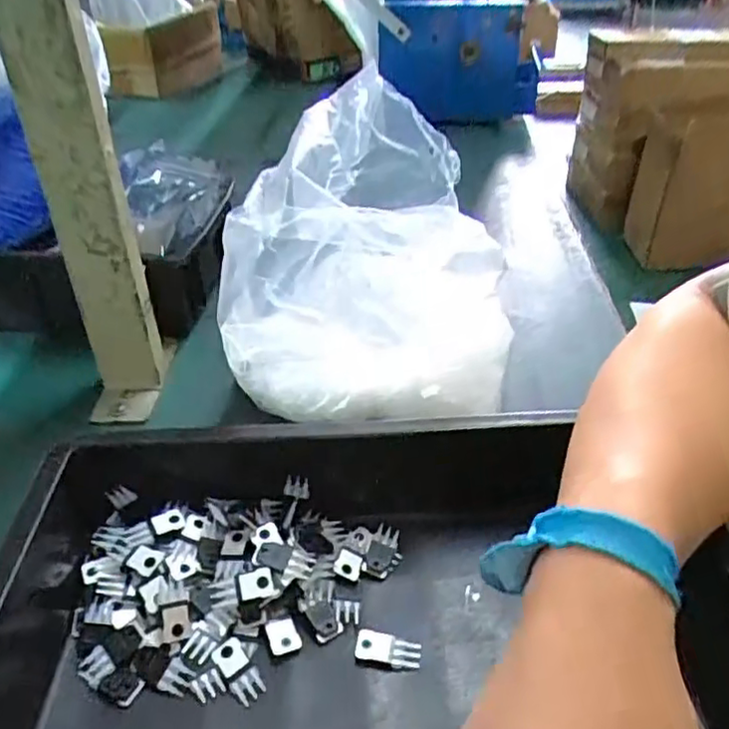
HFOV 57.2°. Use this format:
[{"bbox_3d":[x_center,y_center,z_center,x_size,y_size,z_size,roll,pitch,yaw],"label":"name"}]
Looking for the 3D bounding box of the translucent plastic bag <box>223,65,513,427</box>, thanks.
[{"bbox_3d":[0.007,-0.069,0.468,0.189,0.185,0.190,5,37,10],"label":"translucent plastic bag"}]

